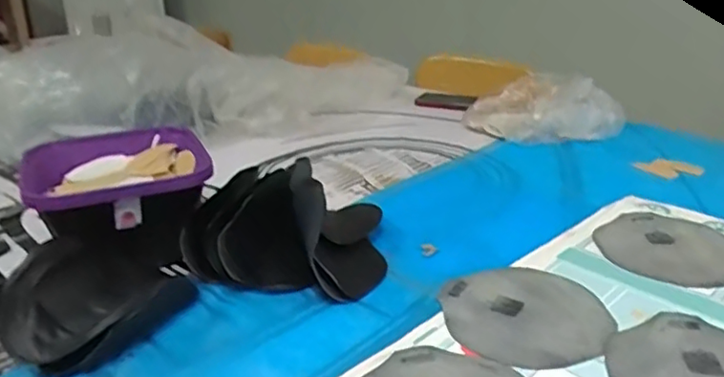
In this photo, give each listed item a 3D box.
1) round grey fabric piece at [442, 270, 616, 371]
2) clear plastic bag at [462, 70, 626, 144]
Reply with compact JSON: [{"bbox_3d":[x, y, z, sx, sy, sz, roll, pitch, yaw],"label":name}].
[{"bbox_3d":[0.153,0.114,0.565,0.147,0.006,0.139,-1,24,0],"label":"round grey fabric piece"},{"bbox_3d":[0.318,-0.150,1.121,0.267,0.078,0.205,17,28,37],"label":"clear plastic bag"}]

